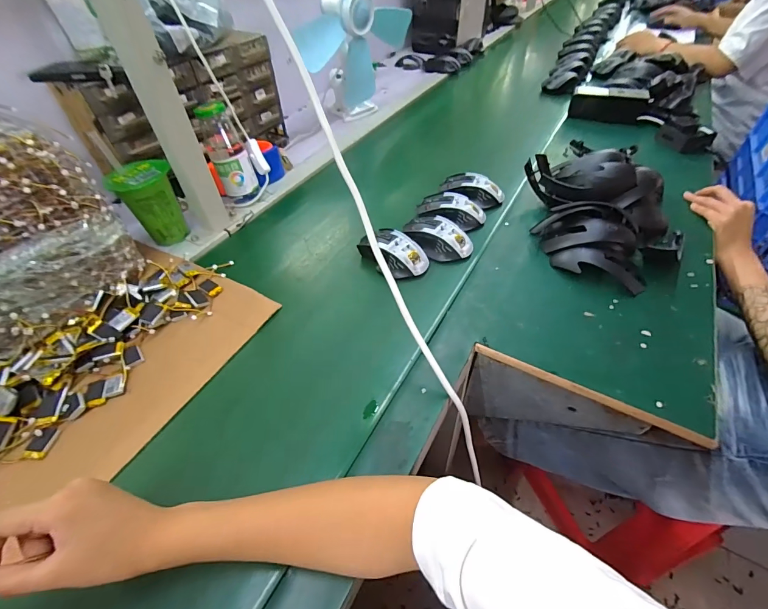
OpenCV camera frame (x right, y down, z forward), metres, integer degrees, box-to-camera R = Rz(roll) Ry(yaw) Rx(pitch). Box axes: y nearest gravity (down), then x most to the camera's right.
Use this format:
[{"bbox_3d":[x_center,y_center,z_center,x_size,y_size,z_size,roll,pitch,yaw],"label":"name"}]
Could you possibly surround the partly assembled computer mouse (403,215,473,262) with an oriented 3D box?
[{"bbox_3d":[0.082,-0.107,0.581,0.110,0.032,0.062,24,51,27],"label":"partly assembled computer mouse"}]

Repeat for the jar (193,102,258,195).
[{"bbox_3d":[-0.274,-0.263,0.657,0.064,0.167,0.060,-22,47,-16],"label":"jar"}]

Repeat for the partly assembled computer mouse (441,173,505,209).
[{"bbox_3d":[0.161,-0.210,0.673,0.114,0.036,0.056,25,51,12],"label":"partly assembled computer mouse"}]

